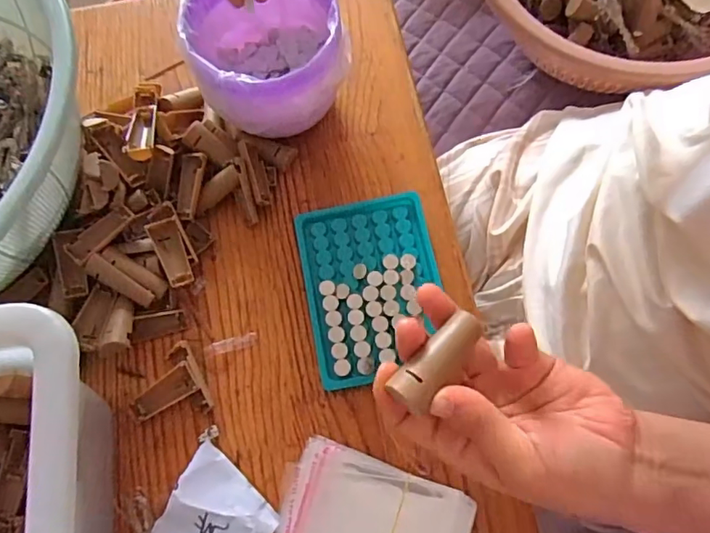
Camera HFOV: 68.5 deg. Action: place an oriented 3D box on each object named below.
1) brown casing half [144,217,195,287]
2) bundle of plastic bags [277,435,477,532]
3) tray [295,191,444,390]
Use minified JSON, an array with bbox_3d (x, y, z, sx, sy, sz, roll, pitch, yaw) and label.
[{"bbox_3d":[-0.131,-0.009,0.370,0.021,0.009,0.049,-17,76,-18],"label":"brown casing half"},{"bbox_3d":[0.013,0.156,0.321,0.115,0.013,0.072,10,71,7],"label":"bundle of plastic bags"},{"bbox_3d":[0.013,0.012,0.373,0.095,0.010,0.129,-12,70,-1],"label":"tray"}]

